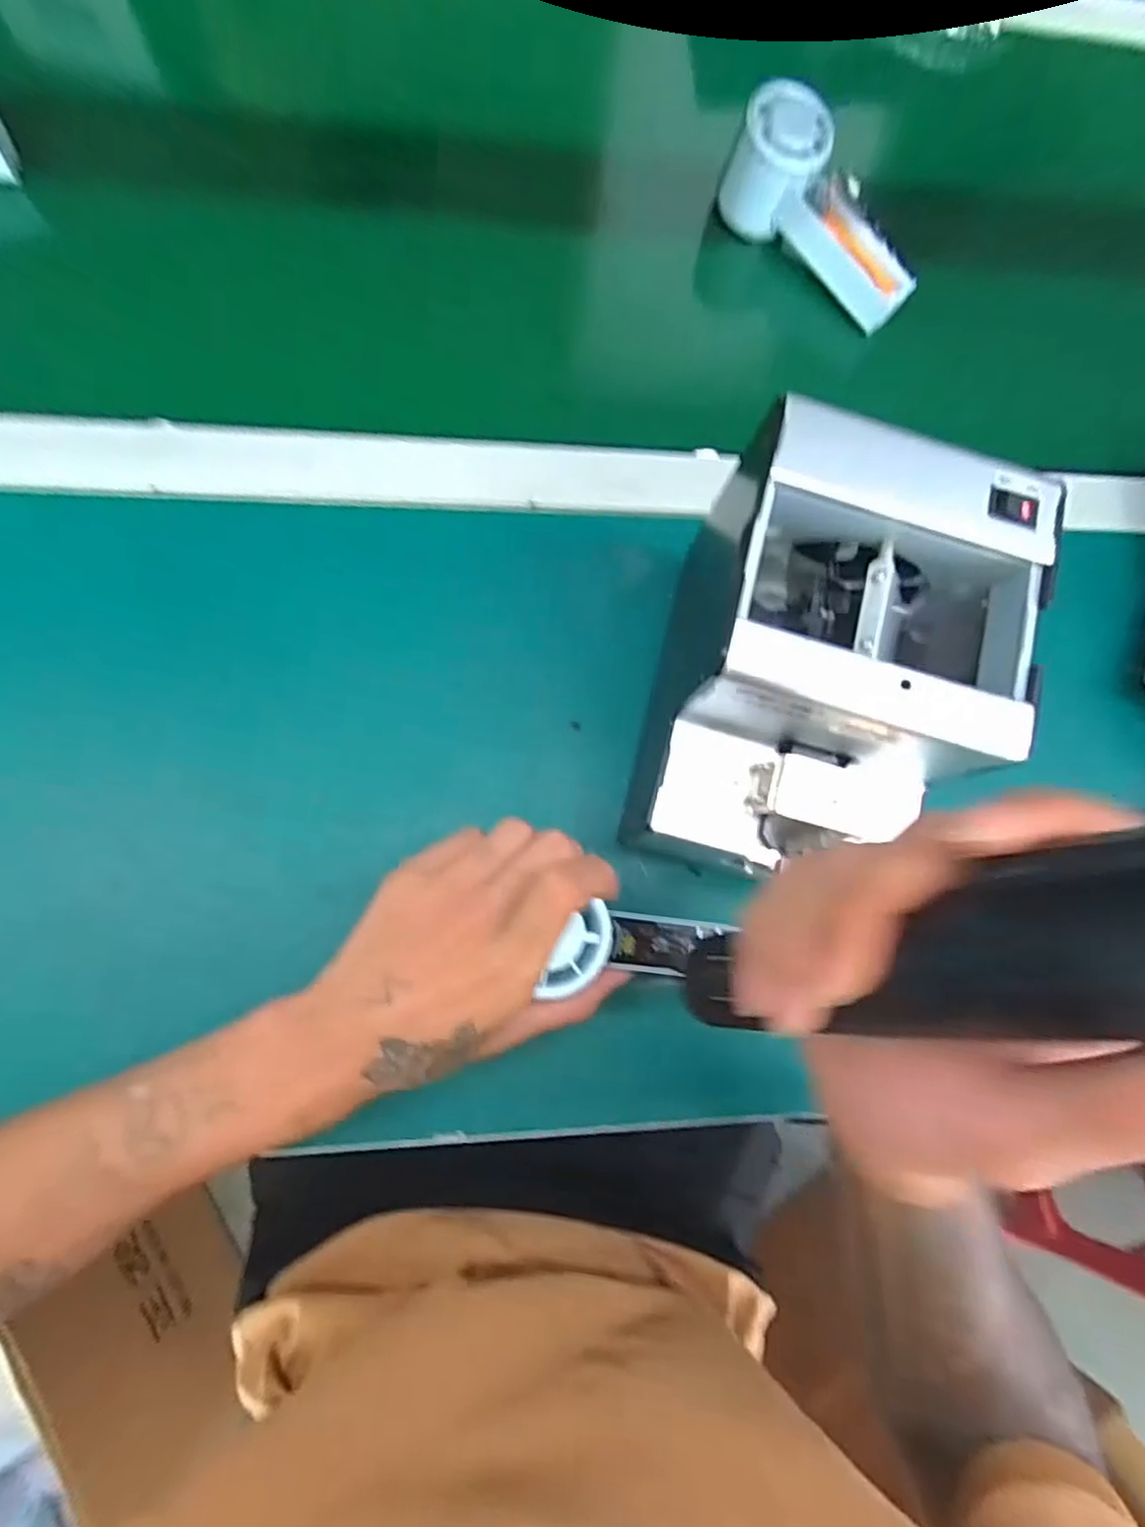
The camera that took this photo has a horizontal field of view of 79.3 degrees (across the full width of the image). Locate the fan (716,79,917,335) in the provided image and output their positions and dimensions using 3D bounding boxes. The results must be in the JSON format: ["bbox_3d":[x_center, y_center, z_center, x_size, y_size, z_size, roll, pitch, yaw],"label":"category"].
[{"bbox_3d":[0.164,-0.355,0.448,0.049,0.058,0.145,-42,87,-7],"label":"fan"}]

